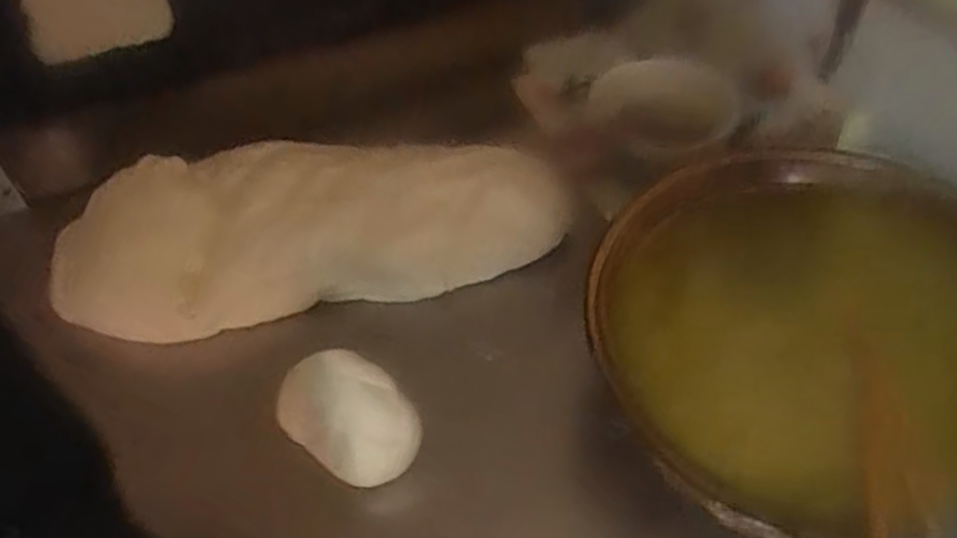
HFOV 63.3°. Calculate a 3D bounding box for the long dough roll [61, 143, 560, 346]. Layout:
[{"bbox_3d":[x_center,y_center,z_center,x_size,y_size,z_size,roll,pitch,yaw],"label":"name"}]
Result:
[{"bbox_3d":[-0.116,-0.032,0.523,0.339,0.064,0.113,-9,50,-2],"label":"long dough roll"}]

